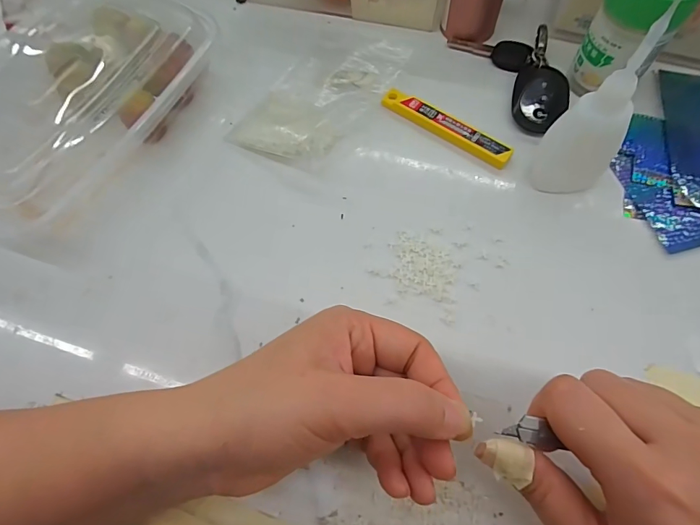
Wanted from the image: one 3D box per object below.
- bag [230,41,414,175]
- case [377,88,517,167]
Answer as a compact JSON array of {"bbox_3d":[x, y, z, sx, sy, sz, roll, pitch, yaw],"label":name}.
[{"bbox_3d":[-0.022,-0.124,0.307,0.077,0.017,0.126,31,71,15],"label":"bag"},{"bbox_3d":[0.068,-0.097,0.296,0.101,0.006,0.018,34,71,16],"label":"case"}]

